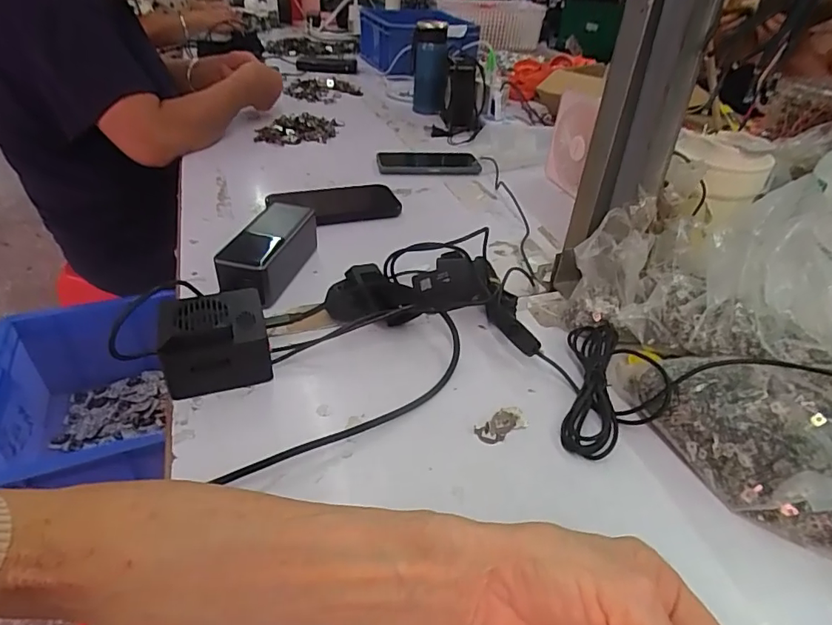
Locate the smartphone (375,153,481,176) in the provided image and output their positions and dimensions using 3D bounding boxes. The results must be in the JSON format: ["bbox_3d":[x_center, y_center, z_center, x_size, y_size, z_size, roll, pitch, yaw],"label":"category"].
[{"bbox_3d":[0.018,-0.239,0.810,0.156,0.013,0.082,-5,37,-13],"label":"smartphone"}]

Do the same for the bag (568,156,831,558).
[{"bbox_3d":[0.287,0.010,0.376,0.234,0.149,0.275,-2,36,-9],"label":"bag"}]

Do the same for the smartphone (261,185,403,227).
[{"bbox_3d":[-0.107,-0.143,0.661,0.160,0.013,0.085,-9,38,-18],"label":"smartphone"}]

